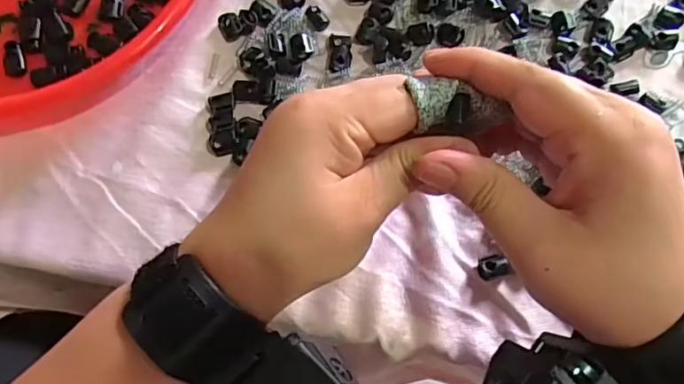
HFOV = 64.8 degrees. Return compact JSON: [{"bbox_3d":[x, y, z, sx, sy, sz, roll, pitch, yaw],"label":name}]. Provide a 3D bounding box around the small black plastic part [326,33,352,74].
[{"bbox_3d":[-0.001,-0.083,0.321,0.014,0.004,0.026,4,74,1],"label":"small black plastic part"}]

